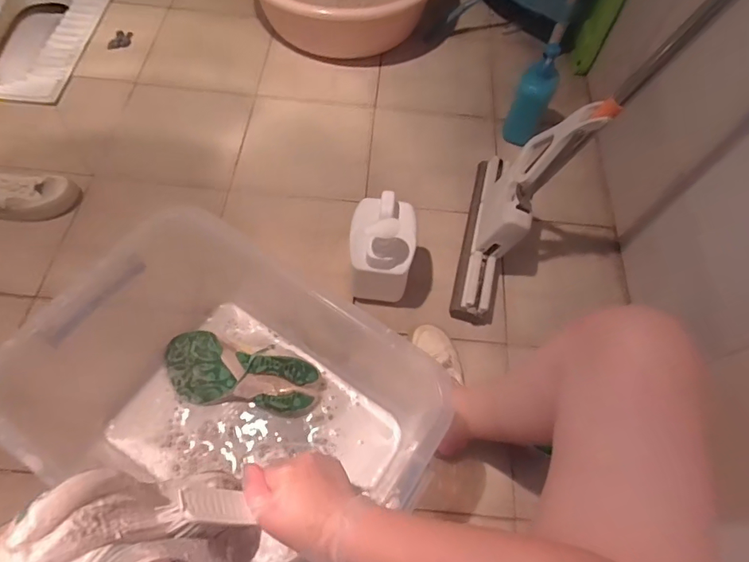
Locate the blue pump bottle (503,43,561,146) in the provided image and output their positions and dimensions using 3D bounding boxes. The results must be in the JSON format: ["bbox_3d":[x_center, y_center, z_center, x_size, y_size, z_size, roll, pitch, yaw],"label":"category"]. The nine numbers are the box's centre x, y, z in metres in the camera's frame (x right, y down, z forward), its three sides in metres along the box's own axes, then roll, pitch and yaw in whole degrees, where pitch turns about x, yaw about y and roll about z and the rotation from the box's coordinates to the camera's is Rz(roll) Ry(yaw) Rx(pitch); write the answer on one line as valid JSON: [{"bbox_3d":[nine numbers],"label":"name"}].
[{"bbox_3d":[0.351,-0.402,1.069,0.079,0.213,0.057,25,45,9],"label":"blue pump bottle"}]

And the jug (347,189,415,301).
[{"bbox_3d":[0.012,-0.053,0.887,0.111,0.238,0.124,4,63,-1],"label":"jug"}]

